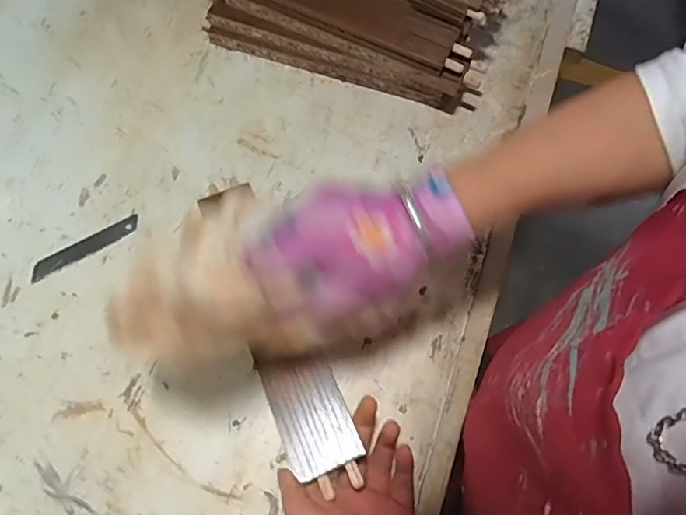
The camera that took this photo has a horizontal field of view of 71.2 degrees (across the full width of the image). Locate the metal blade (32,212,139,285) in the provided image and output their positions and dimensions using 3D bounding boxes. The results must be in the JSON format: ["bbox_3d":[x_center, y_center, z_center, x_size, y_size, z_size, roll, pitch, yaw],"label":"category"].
[{"bbox_3d":[-0.233,-0.010,0.435,0.099,0.004,0.017,-29,73,-13],"label":"metal blade"}]

